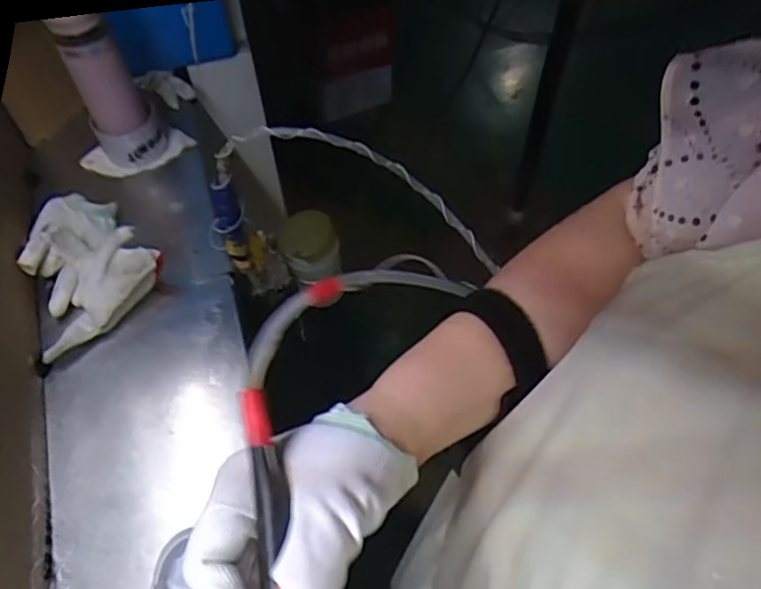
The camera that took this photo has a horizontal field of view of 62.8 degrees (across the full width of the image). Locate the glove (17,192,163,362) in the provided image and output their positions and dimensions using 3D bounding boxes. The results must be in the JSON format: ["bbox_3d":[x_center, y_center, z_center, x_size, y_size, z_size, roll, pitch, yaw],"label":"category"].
[{"bbox_3d":[-0.342,-0.040,0.710,0.137,0.067,0.181,-32,62,-18],"label":"glove"}]

